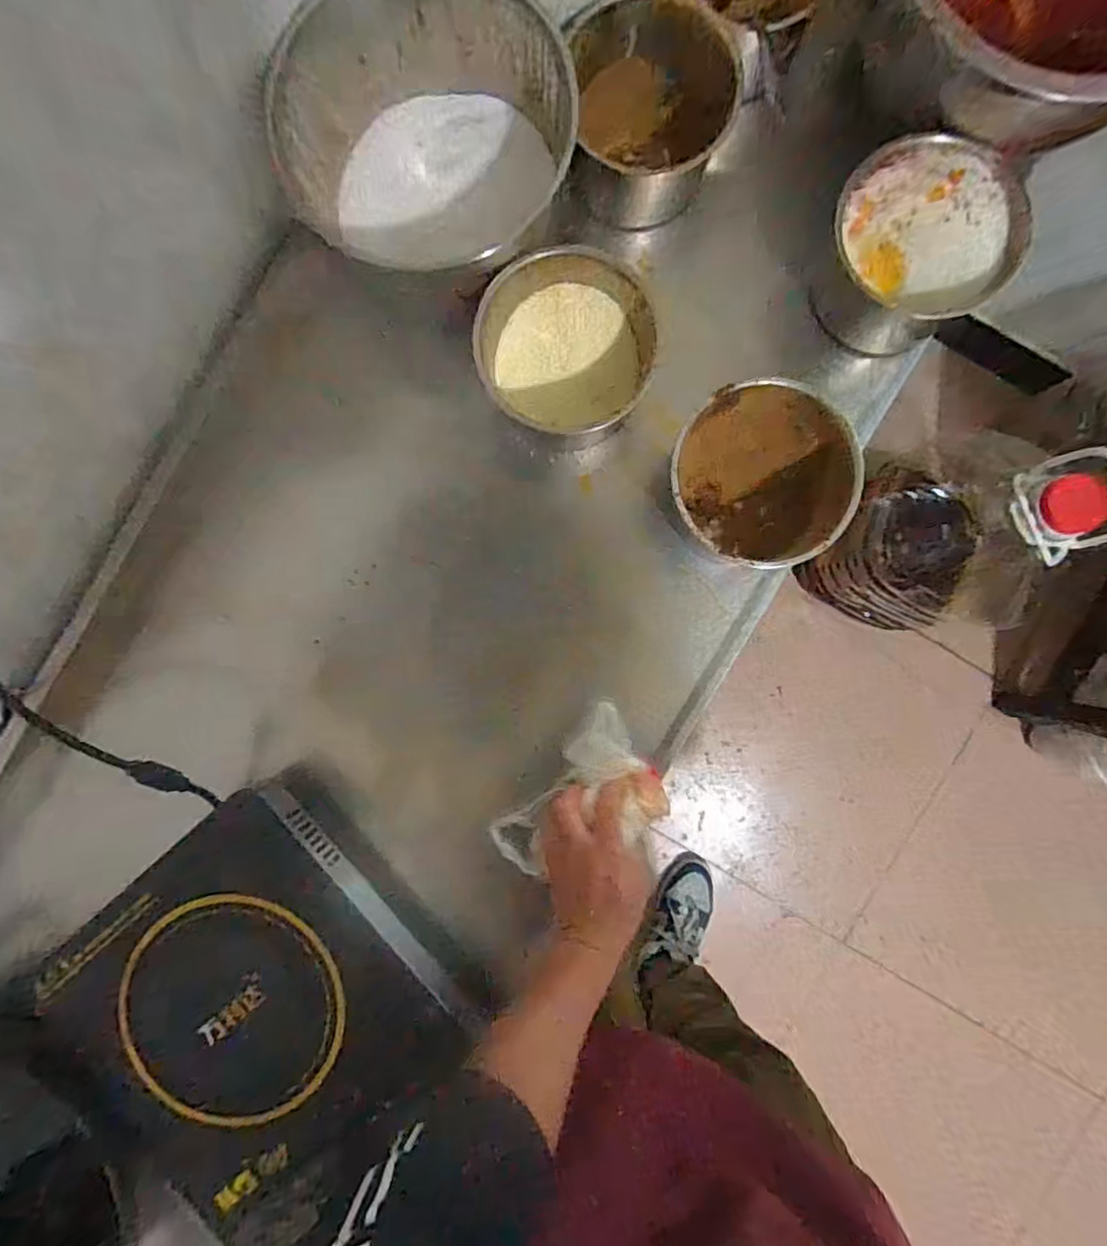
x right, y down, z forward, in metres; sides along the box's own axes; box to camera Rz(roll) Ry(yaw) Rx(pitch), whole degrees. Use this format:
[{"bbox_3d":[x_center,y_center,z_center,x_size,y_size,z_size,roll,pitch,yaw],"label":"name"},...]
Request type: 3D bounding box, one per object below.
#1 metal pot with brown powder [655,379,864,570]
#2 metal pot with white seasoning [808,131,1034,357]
[{"bbox_3d":[0.183,-0.134,0.545,0.143,0.098,0.147,0,91,0],"label":"metal pot with brown powder"},{"bbox_3d":[0.313,-0.330,0.538,0.144,0.087,0.143,0,91,0],"label":"metal pot with white seasoning"}]

